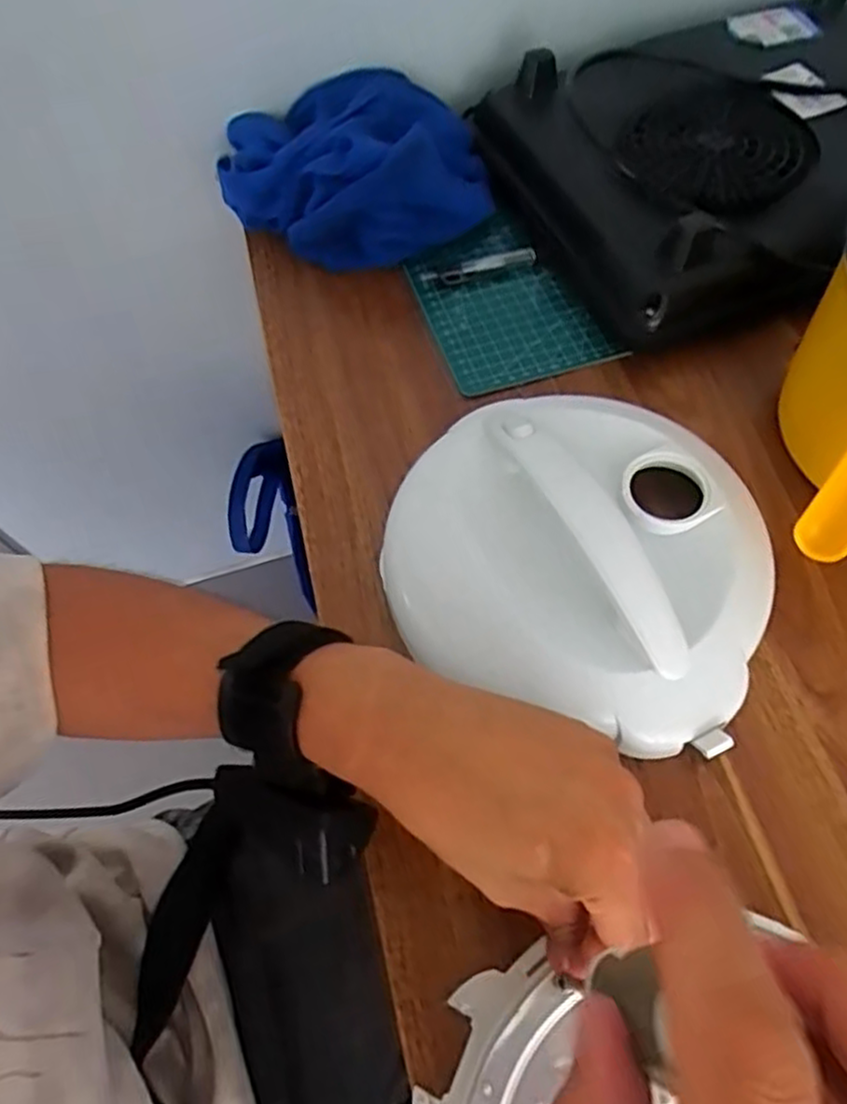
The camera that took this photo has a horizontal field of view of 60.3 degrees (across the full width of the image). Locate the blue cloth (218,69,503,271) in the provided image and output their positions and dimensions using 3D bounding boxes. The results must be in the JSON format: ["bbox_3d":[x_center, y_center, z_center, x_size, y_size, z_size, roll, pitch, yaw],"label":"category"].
[{"bbox_3d":[-0.054,-0.298,0.547,0.190,0.064,0.152,-9,61,-3],"label":"blue cloth"}]

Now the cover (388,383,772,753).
[{"bbox_3d":[0.082,-0.008,0.385,0.191,0.047,0.185,20,63,13],"label":"cover"}]

